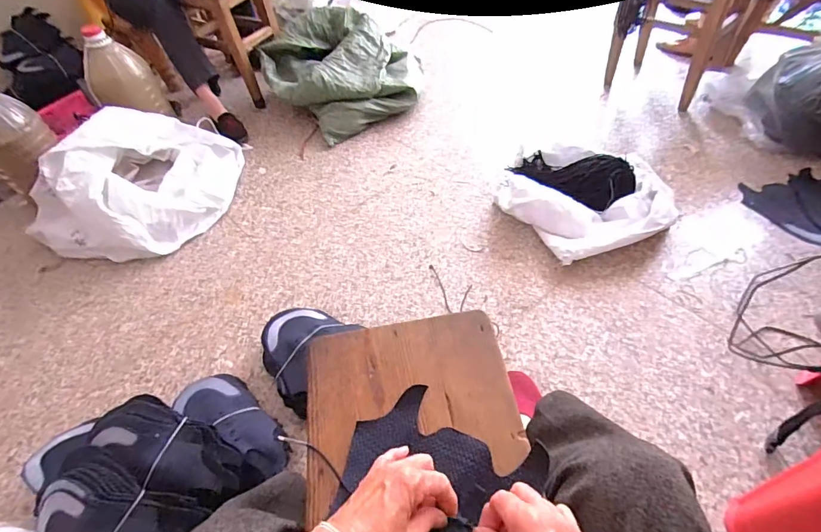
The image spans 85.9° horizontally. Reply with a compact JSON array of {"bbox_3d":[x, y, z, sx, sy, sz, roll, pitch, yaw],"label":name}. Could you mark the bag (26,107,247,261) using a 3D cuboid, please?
[{"bbox_3d":[-0.781,-0.268,1.308,0.395,0.252,0.600,19,54,20],"label":"bag"}]

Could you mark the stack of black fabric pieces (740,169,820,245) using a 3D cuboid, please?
[{"bbox_3d":[1.106,-0.172,1.184,0.334,0.017,0.255,-21,52,-12],"label":"stack of black fabric pieces"}]

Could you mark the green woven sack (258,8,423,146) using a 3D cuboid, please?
[{"bbox_3d":[-0.253,-0.716,1.628,0.504,0.240,0.475,-29,53,-17],"label":"green woven sack"}]

